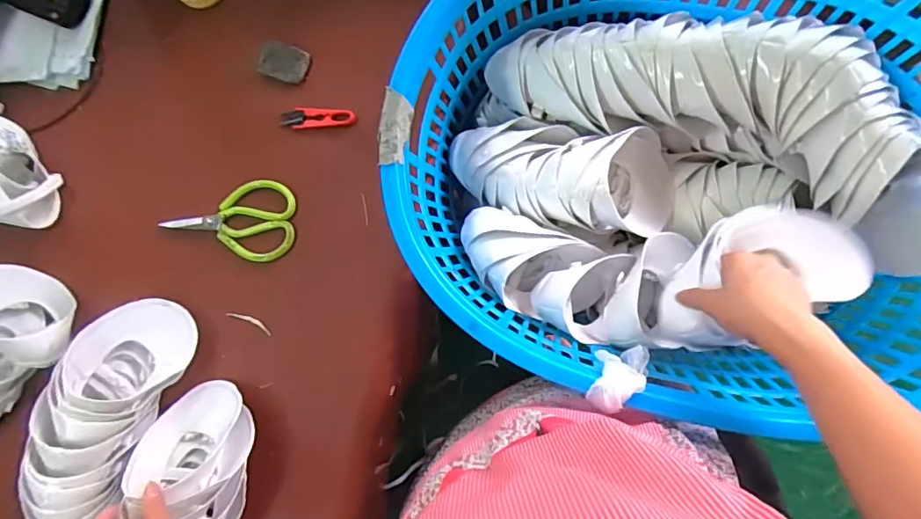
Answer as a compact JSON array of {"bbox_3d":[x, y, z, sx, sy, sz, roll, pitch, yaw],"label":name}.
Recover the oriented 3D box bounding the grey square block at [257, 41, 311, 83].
[{"bbox_3d":[-0.224,-0.250,0.660,0.059,0.018,0.046,20,89,10],"label":"grey square block"}]

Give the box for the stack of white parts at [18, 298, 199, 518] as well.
[{"bbox_3d":[-0.444,0.198,0.638,0.127,0.090,0.312,22,90,10],"label":"stack of white parts"}]

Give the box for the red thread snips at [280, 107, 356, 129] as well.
[{"bbox_3d":[-0.180,-0.177,0.654,0.093,0.011,0.024,2,86,9],"label":"red thread snips"}]

